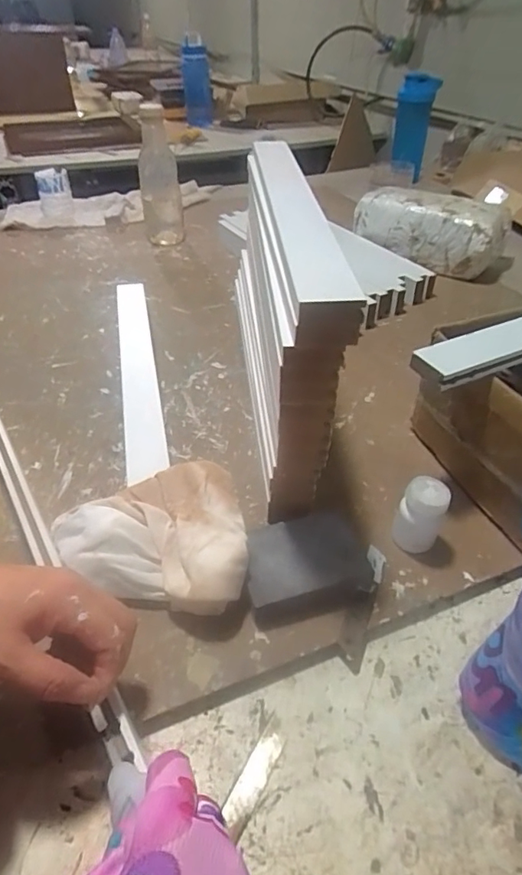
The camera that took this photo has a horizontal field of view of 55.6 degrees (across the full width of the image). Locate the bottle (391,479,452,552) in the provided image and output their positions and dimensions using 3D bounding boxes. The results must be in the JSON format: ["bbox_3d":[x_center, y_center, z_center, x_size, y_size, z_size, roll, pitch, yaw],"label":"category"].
[{"bbox_3d":[0.134,0.066,0.419,0.035,0.068,0.032,15,44,17],"label":"bottle"}]

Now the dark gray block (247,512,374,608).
[{"bbox_3d":[0.035,0.100,0.401,0.093,0.026,0.068,-8,43,-9],"label":"dark gray block"}]

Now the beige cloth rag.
[{"bbox_3d":[-0.079,0.071,0.416,0.148,0.054,0.138,6,42,7],"label":"beige cloth rag"}]

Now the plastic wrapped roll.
[{"bbox_3d":[0.286,-0.358,0.857,0.249,0.108,0.097,28,49,28],"label":"plastic wrapped roll"}]

